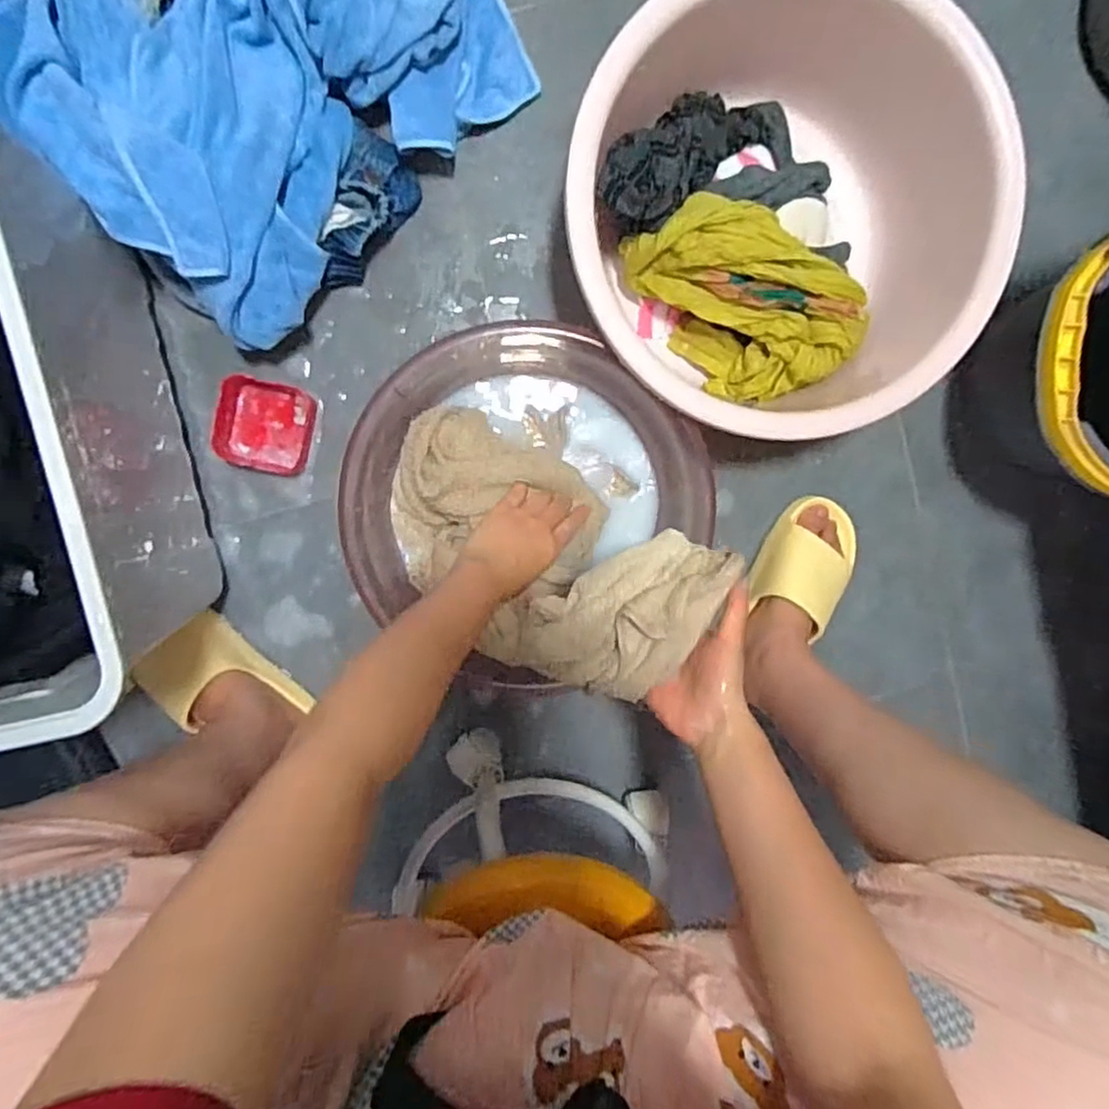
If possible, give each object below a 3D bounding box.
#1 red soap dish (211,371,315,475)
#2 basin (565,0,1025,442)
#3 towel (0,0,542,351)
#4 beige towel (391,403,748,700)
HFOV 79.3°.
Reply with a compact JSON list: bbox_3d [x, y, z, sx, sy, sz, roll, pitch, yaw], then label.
[{"bbox_3d":[-0.306,-0.135,0.708,0.094,0.030,0.093,13,97,-5],"label":"red soap dish"},{"bbox_3d":[0.205,-0.305,0.633,0.391,0.197,0.371,36,95,-8],"label":"basin"},{"bbox_3d":[-0.274,-0.460,0.612,0.360,0.141,0.410,44,94,-8],"label":"towel"},{"bbox_3d":[-0.006,0.010,0.620,0.329,0.161,0.173,33,97,34],"label":"beige towel"}]

